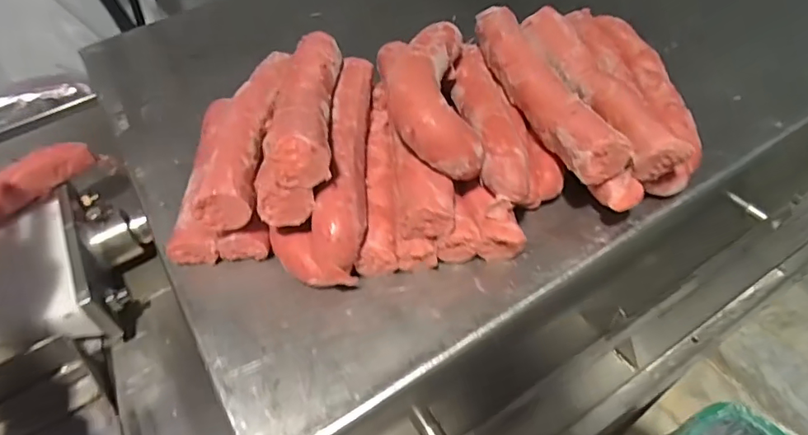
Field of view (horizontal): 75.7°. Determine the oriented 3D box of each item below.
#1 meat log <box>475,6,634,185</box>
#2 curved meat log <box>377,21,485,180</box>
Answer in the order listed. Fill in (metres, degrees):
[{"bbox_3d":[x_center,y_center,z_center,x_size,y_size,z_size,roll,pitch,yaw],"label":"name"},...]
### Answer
[{"bbox_3d":[0.111,-0.111,0.428,0.044,0.031,0.210,-18,50,-10],"label":"meat log"},{"bbox_3d":[0.018,-0.094,0.383,0.064,0.050,0.132,-5,49,1],"label":"curved meat log"}]

